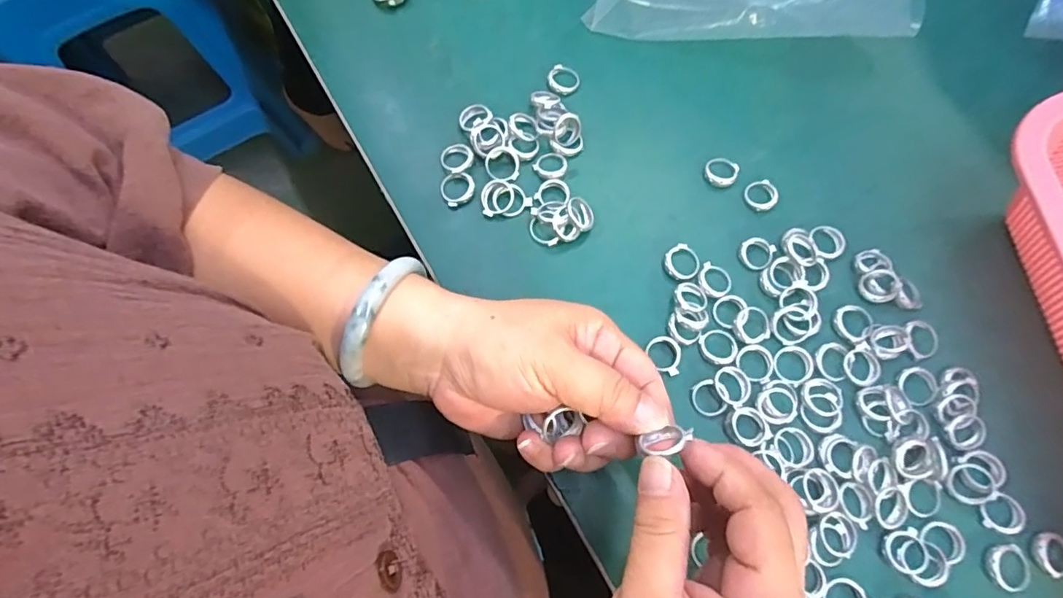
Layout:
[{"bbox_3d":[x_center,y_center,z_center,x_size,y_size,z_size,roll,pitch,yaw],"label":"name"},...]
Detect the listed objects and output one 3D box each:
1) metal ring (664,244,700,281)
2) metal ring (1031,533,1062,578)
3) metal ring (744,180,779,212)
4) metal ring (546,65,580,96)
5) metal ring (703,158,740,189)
[{"bbox_3d":[0.091,-0.022,0.326,0.022,0.004,0.022,0,72,1],"label":"metal ring"},{"bbox_3d":[0.267,0.130,0.275,0.020,0.004,0.020,0,72,1],"label":"metal ring"},{"bbox_3d":[0.145,-0.066,0.341,0.020,0.004,0.020,0,72,1],"label":"metal ring"},{"bbox_3d":[0.021,-0.151,0.371,0.023,0.004,0.025,-24,73,-7],"label":"metal ring"},{"bbox_3d":[0.122,-0.082,0.348,0.021,0.004,0.022,0,72,1],"label":"metal ring"}]

